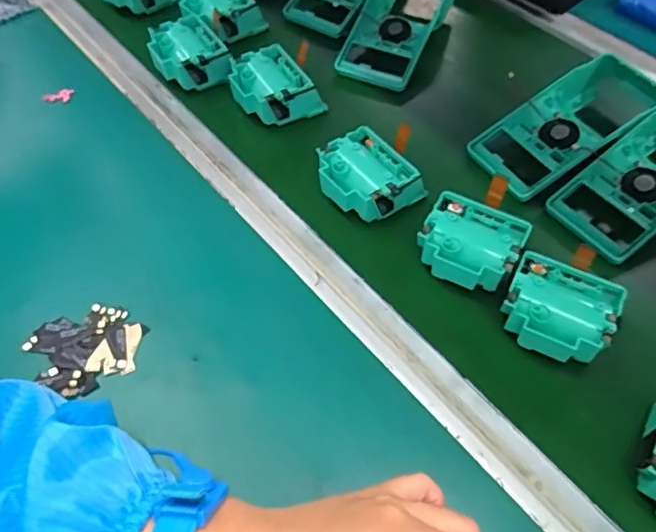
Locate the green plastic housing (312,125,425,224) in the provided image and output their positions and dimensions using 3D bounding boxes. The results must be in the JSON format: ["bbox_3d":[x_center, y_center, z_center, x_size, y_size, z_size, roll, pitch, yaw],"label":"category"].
[{"bbox_3d":[0.032,-0.073,0.493,0.071,0.038,0.078,-37,63,-21],"label":"green plastic housing"}]

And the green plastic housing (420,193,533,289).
[{"bbox_3d":[0.110,-0.013,0.449,0.075,0.039,0.067,21,59,15],"label":"green plastic housing"}]

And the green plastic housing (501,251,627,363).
[{"bbox_3d":[0.162,0.037,0.413,0.073,0.037,0.068,24,59,16],"label":"green plastic housing"}]

